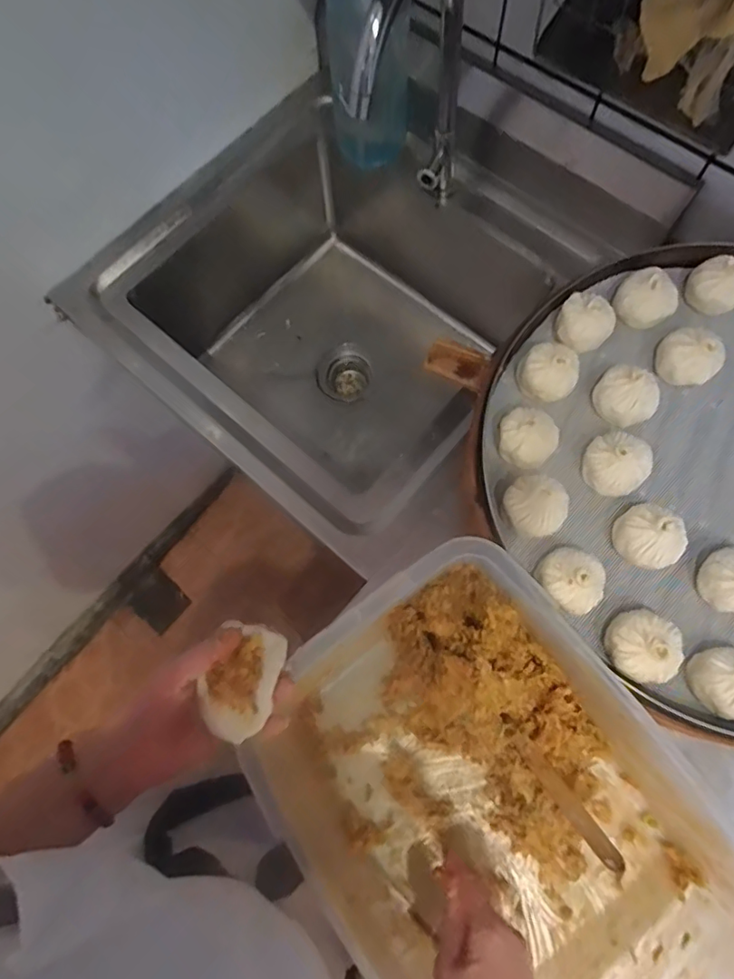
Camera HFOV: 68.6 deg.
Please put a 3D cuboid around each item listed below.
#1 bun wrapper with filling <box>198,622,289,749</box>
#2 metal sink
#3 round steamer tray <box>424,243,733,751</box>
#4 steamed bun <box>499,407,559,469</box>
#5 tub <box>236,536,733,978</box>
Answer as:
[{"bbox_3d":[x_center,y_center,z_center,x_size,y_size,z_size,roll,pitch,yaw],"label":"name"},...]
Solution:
[{"bbox_3d":[-0.095,0.145,0.414,0.056,0.025,0.079,24,72,10],"label":"bun wrapper with filling"},{"bbox_3d":[-0.008,-0.249,0.879,0.623,0.315,0.595,40,78,14],"label":"metal sink"},{"bbox_3d":[0.363,-0.029,0.538,0.466,0.082,0.486,-1,72,2],"label":"round steamer tray"},{"bbox_3d":[0.163,-0.050,0.553,0.060,0.054,0.056,-1,72,2],"label":"steamed bun"},{"bbox_3d":[0.108,0.282,0.472,0.288,0.141,0.391,-41,74,-12],"label":"tub"}]

